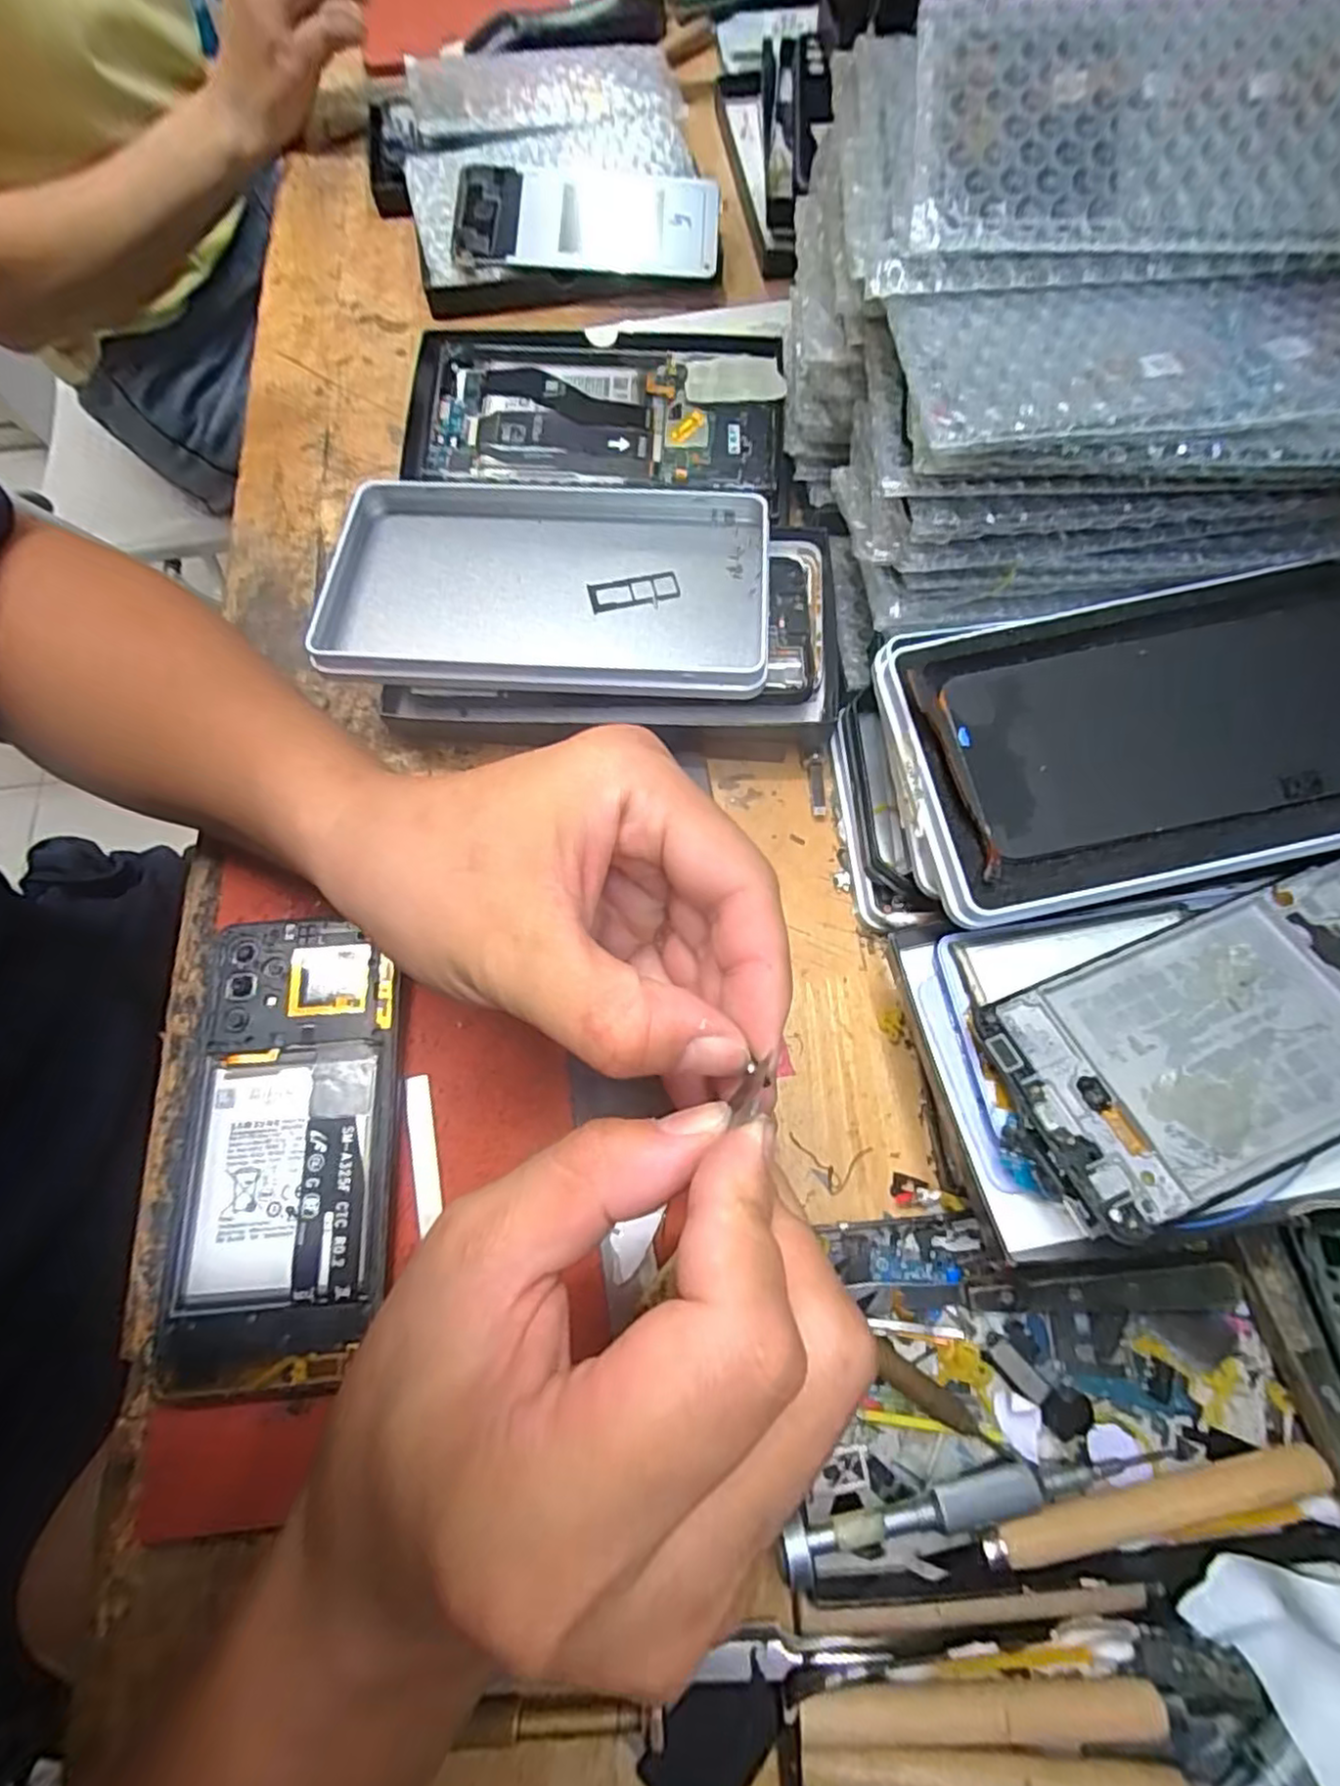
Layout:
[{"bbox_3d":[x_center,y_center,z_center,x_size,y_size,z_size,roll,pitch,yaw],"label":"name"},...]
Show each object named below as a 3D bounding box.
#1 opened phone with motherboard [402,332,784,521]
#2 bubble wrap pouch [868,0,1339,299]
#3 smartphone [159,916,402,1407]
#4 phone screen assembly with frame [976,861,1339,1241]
[{"bbox_3d":[-0.036,-0.229,0.324,0.175,0.011,0.092,6,82,3],"label":"opened phone with motherboard"},{"bbox_3d":[0.156,-0.224,0.202,0.165,0.017,0.077,1,94,2],"label":"bubble wrap pouch"},{"bbox_3d":[-0.135,0.086,0.244,0.070,0.007,0.154,-5,71,-1],"label":"smartphone"},{"bbox_3d":[0.174,0.040,0.206,0.146,0.013,0.066,-21,72,-6],"label":"phone screen assembly with frame"}]

